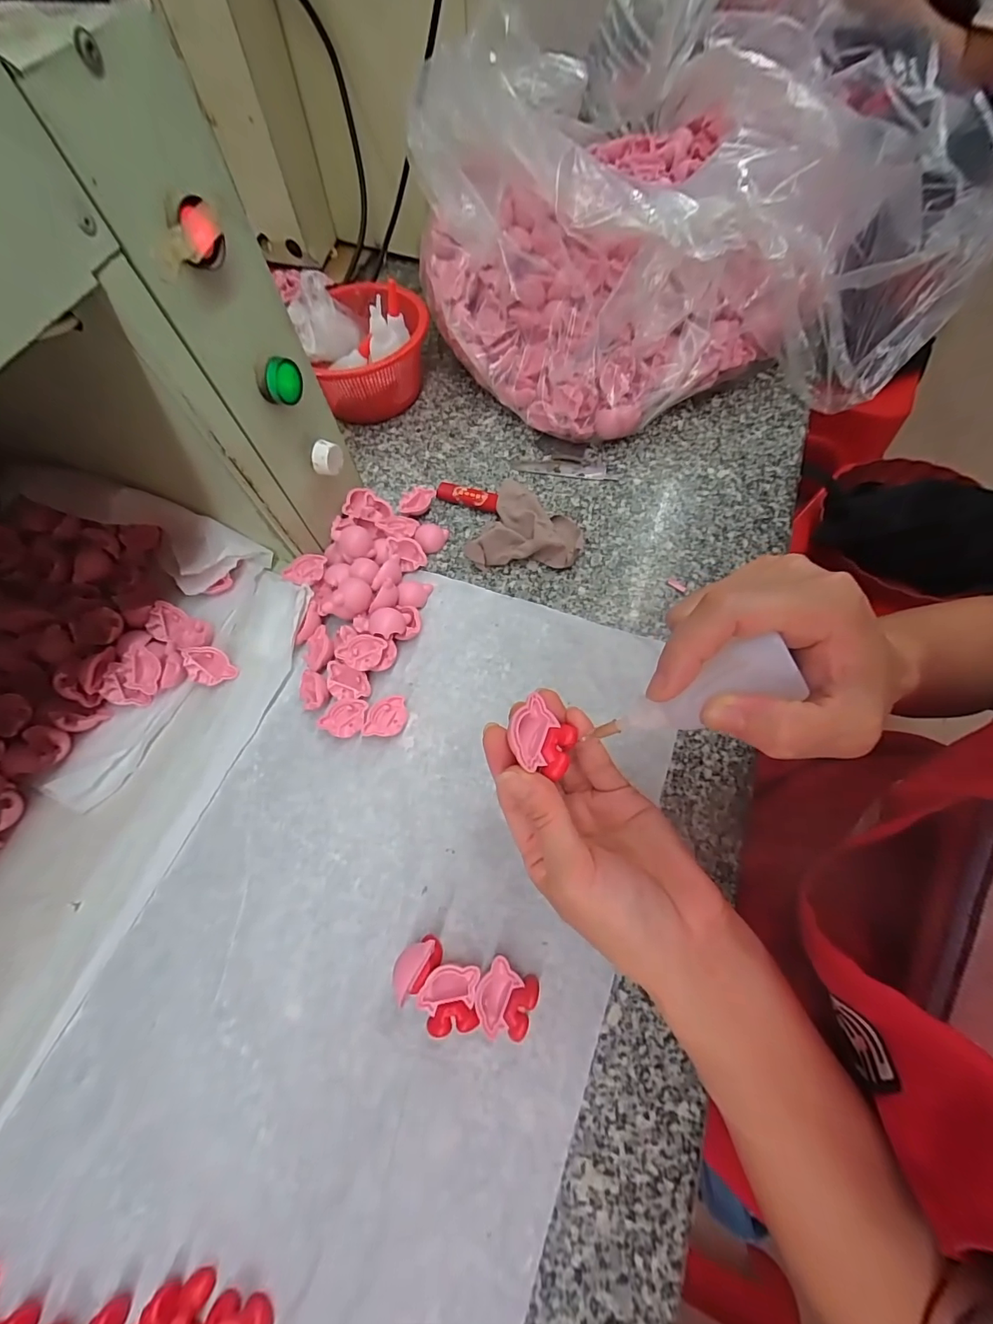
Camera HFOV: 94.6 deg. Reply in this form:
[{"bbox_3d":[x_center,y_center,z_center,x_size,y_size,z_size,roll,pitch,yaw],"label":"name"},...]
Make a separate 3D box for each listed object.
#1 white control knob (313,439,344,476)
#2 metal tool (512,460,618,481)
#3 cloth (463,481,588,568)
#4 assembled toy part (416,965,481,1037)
[{"bbox_3d":[-0.136,-0.162,0.364,0.019,0.020,0.023,13,66,10],"label":"white control knob"},{"bbox_3d":[0.065,-0.191,0.450,0.101,0.004,0.017,10,66,8],"label":"metal tool"},{"bbox_3d":[0.028,-0.113,0.398,0.091,0.030,0.072,12,66,9],"label":"cloth"},{"bbox_3d":[-0.027,0.197,0.268,0.035,0.016,0.032,-2,65,3],"label":"assembled toy part"}]

